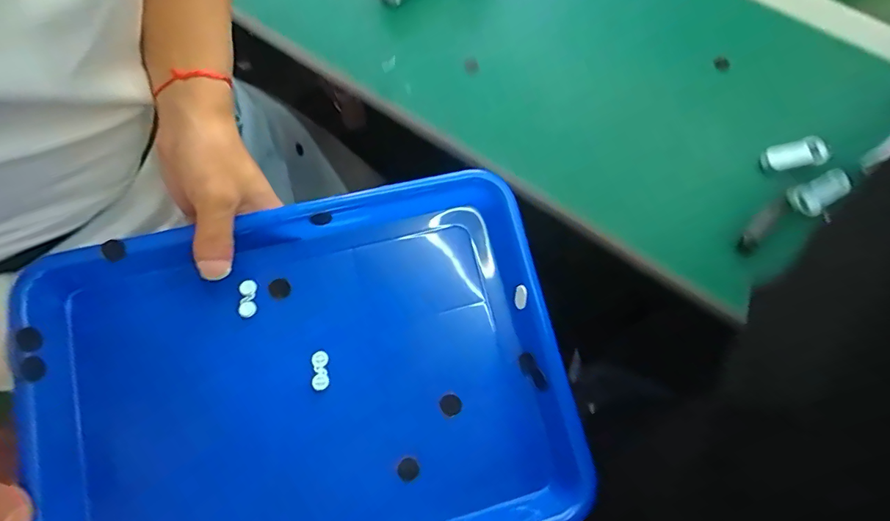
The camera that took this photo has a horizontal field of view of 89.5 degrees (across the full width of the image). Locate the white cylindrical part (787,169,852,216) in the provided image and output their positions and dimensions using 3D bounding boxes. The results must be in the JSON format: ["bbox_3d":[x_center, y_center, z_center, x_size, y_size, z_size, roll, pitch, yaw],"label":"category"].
[{"bbox_3d":[0.308,-0.057,0.370,0.043,0.023,0.027,-32,73,-8],"label":"white cylindrical part"}]

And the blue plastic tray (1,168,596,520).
[{"bbox_3d":[-0.087,0.083,0.295,0.325,0.070,0.252,-15,71,-3],"label":"blue plastic tray"}]

